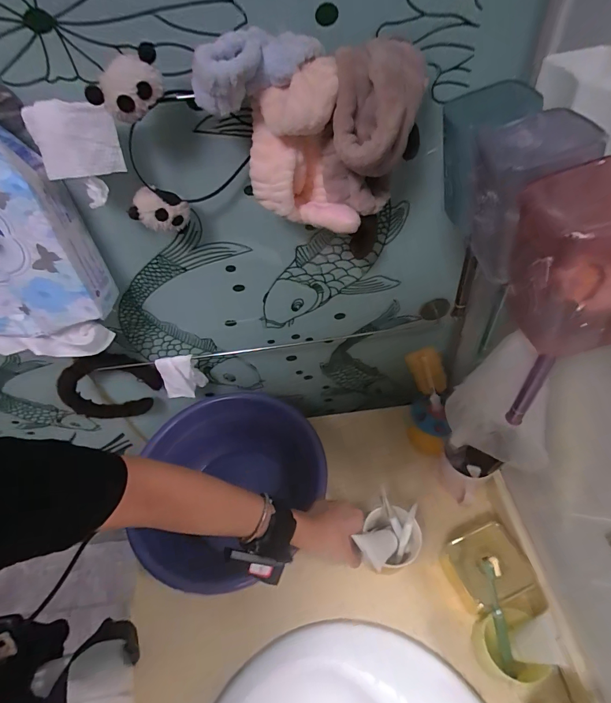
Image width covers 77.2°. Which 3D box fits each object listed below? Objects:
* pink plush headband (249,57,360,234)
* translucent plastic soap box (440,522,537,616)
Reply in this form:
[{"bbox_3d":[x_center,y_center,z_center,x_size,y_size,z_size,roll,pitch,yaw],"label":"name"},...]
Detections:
[{"bbox_3d":[-0.003,-0.214,0.412,0.118,0.146,0.063,-1,49,7],"label":"pink plush headband"},{"bbox_3d":[0.265,0.318,0.561,0.091,0.072,0.087,-19,49,-9],"label":"translucent plastic soap box"}]

